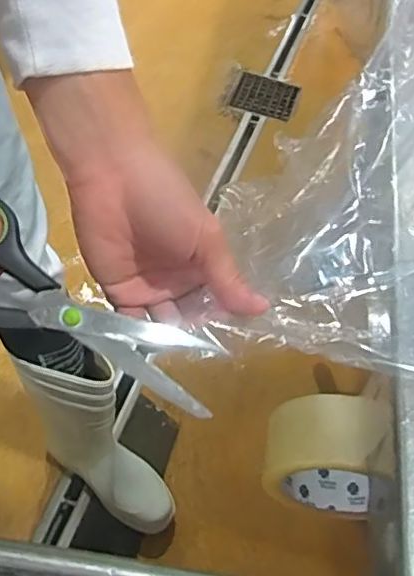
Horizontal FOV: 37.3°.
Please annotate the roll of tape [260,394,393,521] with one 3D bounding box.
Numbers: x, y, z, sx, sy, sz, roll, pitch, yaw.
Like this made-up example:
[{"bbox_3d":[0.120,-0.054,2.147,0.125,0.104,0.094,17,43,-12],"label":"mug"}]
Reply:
[{"bbox_3d":[0.091,0.119,0.437,0.099,0.112,0.063,19,52,7],"label":"roll of tape"}]

